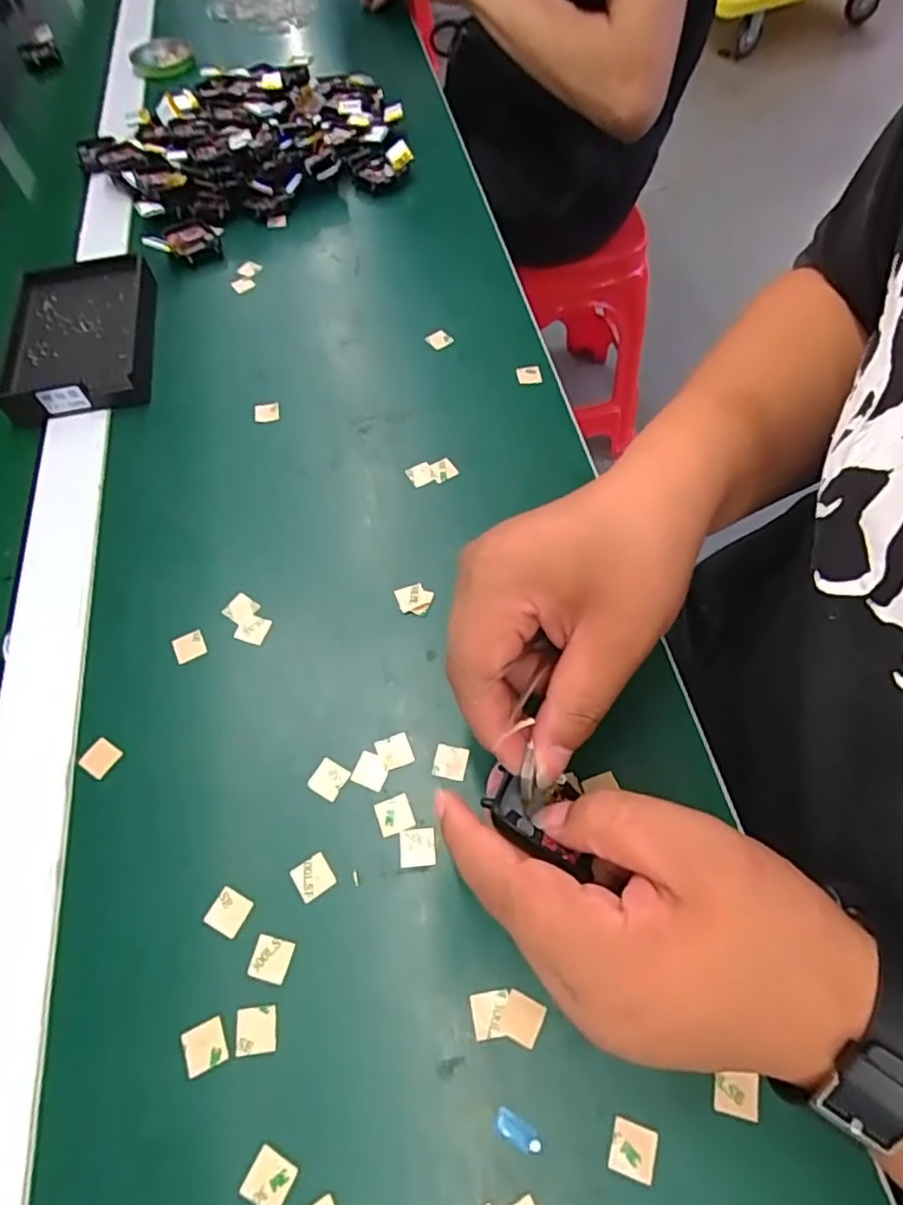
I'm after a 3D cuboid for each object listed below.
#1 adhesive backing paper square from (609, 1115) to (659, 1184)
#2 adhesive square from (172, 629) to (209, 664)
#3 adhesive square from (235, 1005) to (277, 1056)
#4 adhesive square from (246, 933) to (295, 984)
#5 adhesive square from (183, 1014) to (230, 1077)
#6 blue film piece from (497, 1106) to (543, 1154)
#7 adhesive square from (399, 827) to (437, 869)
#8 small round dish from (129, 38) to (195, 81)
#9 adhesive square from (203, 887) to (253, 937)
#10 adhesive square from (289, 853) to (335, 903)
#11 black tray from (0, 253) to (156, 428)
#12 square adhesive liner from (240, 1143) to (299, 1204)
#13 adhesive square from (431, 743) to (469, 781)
[{"bbox_3d":[0.066,0.196,0.225,0.015,0.004,0.016,14,62,9],"label":"adhesive backing paper square"},{"bbox_3d":[-0.138,0.022,0.330,0.015,0.004,0.016,-26,63,-13],"label":"adhesive square"},{"bbox_3d":[-0.077,0.167,0.246,0.016,0.004,0.015,-6,60,-1],"label":"adhesive square"},{"bbox_3d":[-0.074,0.146,0.258,0.016,0.004,0.016,10,61,7],"label":"adhesive square"},{"bbox_3d":[-0.097,0.172,0.244,0.016,0.004,0.016,-20,62,-10],"label":"adhesive square"},{"bbox_3d":[0.024,0.194,0.230,0.018,0.004,0.008,27,64,16],"label":"blue film piece"},{"bbox_3d":[-0.015,0.108,0.278,0.016,0.004,0.016,-5,60,-1],"label":"adhesive square"},{"bbox_3d":[-0.313,-0.587,0.680,0.064,0.018,0.057,-18,61,-8],"label":"small round dish"},{"bbox_3d":[-0.095,0.131,0.267,0.016,0.004,0.016,23,63,14],"label":"adhesive square"},{"bbox_3d":[-0.061,0.119,0.273,0.016,0.004,0.016,-30,64,-15],"label":"adhesive square"},{"bbox_3d":[-0.261,-0.190,0.443,0.100,0.021,0.141,-11,61,-5],"label":"black tray"},{"bbox_3d":[-0.065,0.206,0.224,0.016,0.004,0.015,24,64,14],"label":"square adhesive liner"},{"bbox_3d":[0.000,0.075,0.297,0.015,0.004,0.016,11,61,8],"label":"adhesive square"}]

